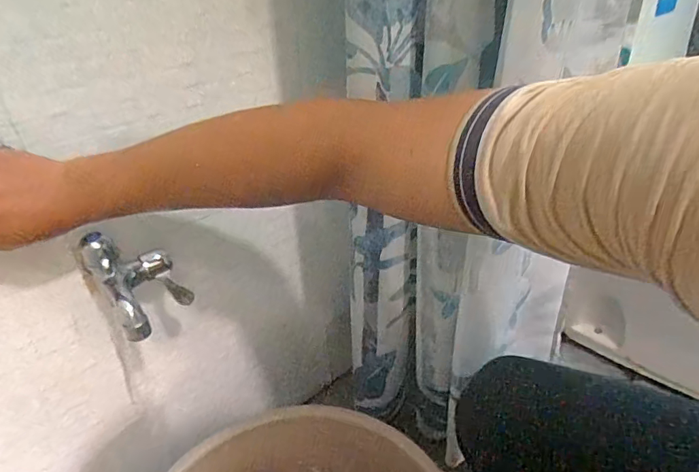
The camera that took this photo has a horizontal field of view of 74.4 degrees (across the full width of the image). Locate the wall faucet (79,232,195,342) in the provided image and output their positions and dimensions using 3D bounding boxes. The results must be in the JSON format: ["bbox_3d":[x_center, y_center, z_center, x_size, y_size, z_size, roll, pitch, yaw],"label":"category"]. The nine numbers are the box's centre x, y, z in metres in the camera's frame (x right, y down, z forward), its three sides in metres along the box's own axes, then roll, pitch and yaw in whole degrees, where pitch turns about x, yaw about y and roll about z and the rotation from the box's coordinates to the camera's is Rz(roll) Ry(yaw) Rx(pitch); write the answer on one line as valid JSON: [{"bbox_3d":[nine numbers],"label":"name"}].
[{"bbox_3d":[-0.210,0.034,0.451,0.074,0.080,0.100,-31,43,-35],"label":"wall faucet"}]

